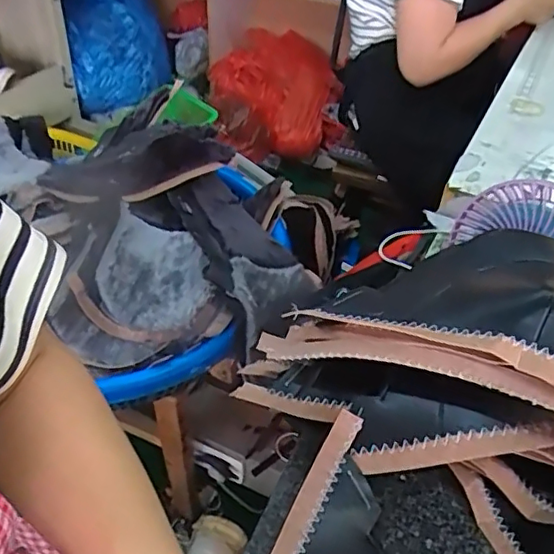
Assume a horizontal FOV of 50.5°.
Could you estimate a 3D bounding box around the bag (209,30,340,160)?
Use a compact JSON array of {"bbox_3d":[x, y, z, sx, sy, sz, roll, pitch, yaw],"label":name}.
[{"bbox_3d":[-0.008,-0.569,1.856,0.411,0.300,0.262,2,41,-1],"label":"bag"}]

